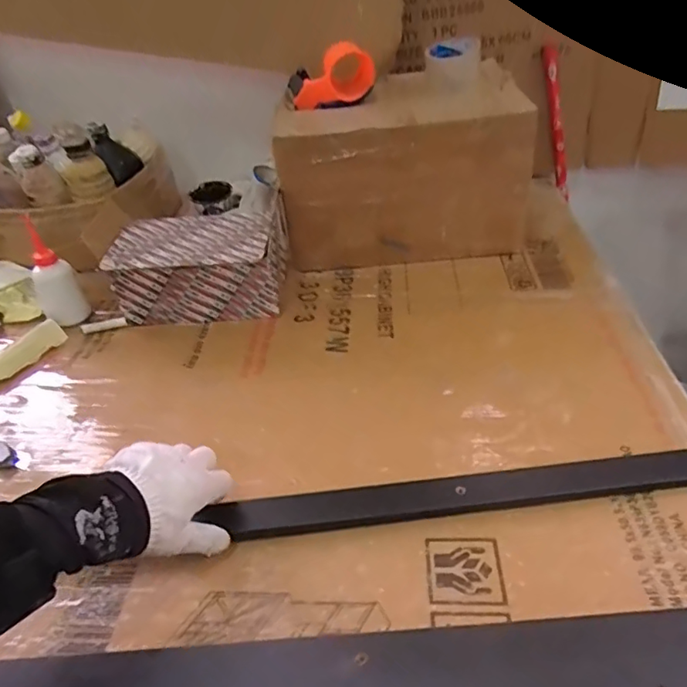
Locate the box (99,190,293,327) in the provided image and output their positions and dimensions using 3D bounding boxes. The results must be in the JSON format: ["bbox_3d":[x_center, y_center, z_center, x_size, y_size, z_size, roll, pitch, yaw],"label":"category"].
[{"bbox_3d":[-0.204,-0.108,0.828,0.227,0.132,0.165,-2,37,3],"label":"box"}]

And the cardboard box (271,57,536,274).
[{"bbox_3d":[0.095,-0.275,0.906,0.368,0.251,0.228,-3,37,3],"label":"cardboard box"}]

